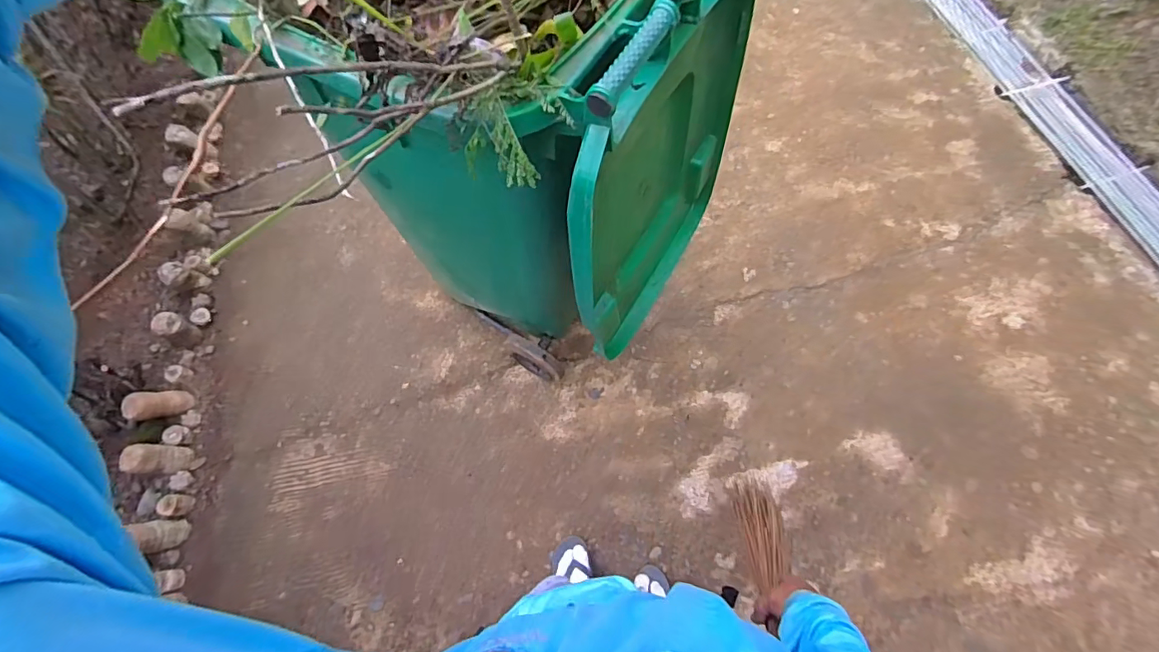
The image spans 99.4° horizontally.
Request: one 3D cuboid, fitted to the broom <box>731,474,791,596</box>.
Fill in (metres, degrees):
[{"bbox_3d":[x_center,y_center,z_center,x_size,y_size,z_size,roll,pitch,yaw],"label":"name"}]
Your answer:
[{"bbox_3d":[0.355,0.383,0.969,0.086,0.524,0.068,33,98,13],"label":"broom"}]

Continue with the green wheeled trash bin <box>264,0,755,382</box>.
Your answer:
[{"bbox_3d":[-0.028,-0.300,1.035,0.500,0.953,0.621,31,71,14],"label":"green wheeled trash bin"}]

